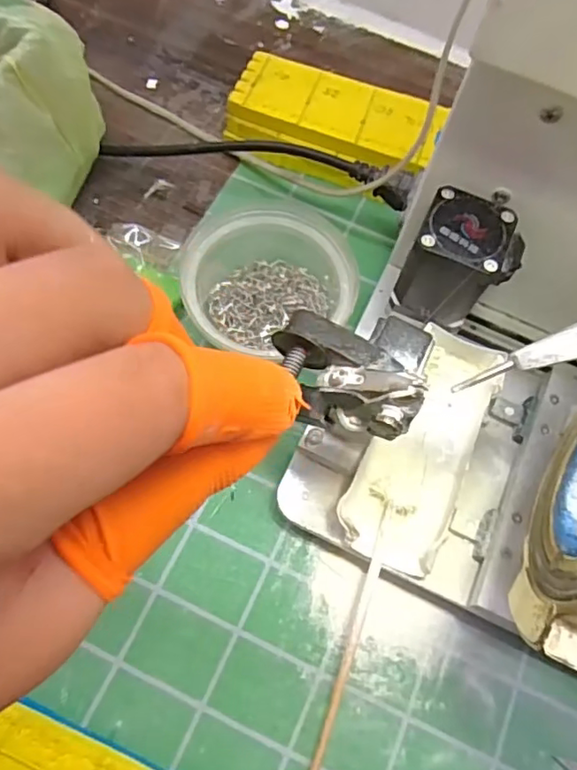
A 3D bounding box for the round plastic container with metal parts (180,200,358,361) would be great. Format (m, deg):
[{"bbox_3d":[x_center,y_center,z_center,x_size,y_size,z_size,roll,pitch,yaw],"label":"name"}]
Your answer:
[{"bbox_3d":[-0.015,-0.060,0.352,0.096,0.054,0.092,2,68,-4],"label":"round plastic container with metal parts"}]

